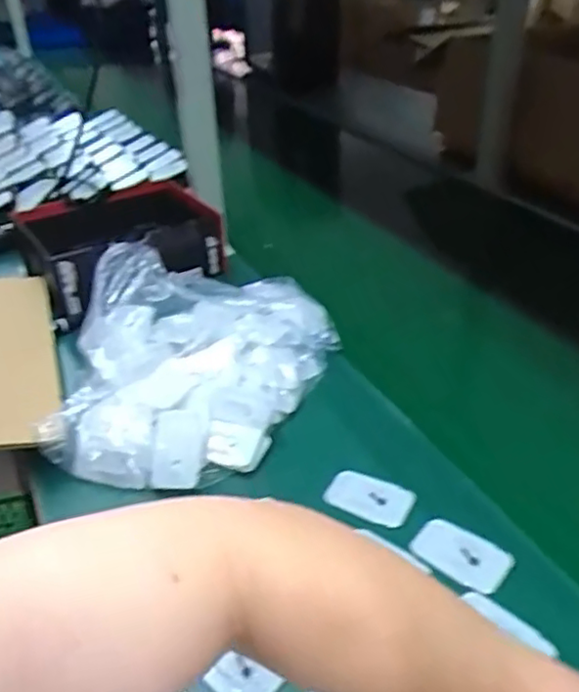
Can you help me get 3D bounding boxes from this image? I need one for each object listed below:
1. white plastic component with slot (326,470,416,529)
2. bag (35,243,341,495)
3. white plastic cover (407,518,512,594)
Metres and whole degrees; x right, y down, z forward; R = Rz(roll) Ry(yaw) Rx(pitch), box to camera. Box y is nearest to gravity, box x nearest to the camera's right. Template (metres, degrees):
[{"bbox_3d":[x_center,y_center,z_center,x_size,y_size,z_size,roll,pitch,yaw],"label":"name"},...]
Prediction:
[{"bbox_3d":[0.070,0.132,0.572,0.072,0.006,0.044,17,39,27],"label":"white plastic component with slot"},{"bbox_3d":[-0.092,-0.013,0.701,0.270,0.111,0.356,-2,34,1],"label":"bag"},{"bbox_3d":[0.136,0.165,0.518,0.072,0.008,0.041,25,43,34],"label":"white plastic cover"}]

